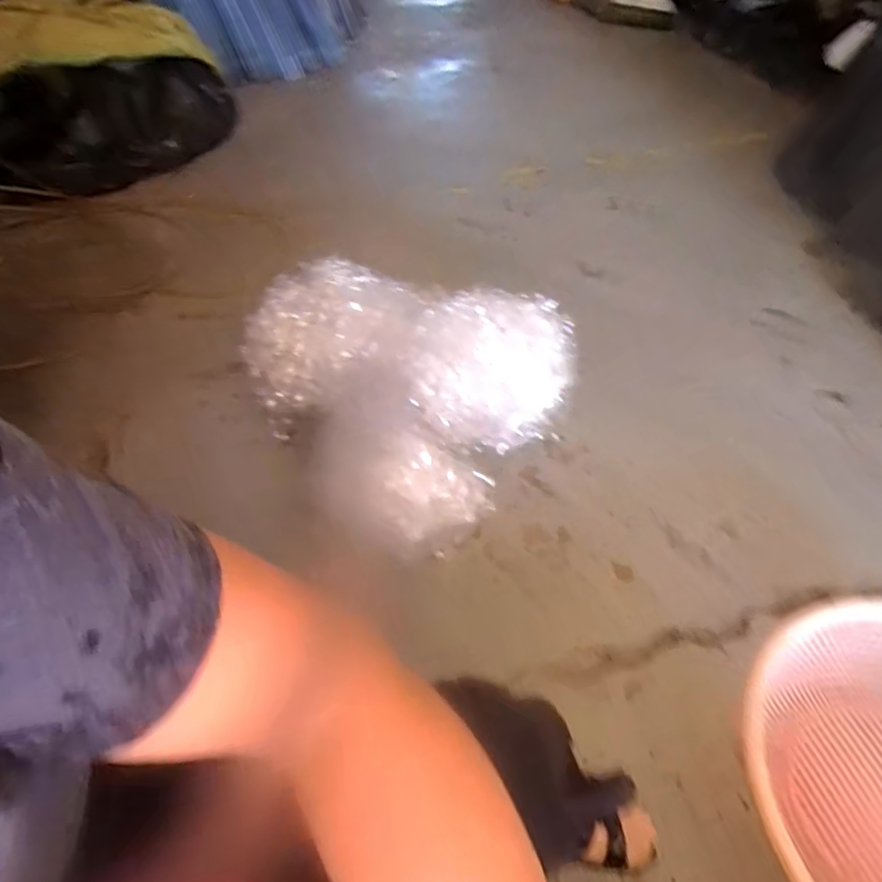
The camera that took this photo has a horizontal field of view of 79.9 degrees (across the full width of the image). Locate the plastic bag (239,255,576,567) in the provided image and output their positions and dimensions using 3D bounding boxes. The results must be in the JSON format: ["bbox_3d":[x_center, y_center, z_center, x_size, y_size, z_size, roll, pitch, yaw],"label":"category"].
[{"bbox_3d":[-0.096,-0.110,0.900,0.506,0.228,0.440,30,60,22],"label":"plastic bag"}]

